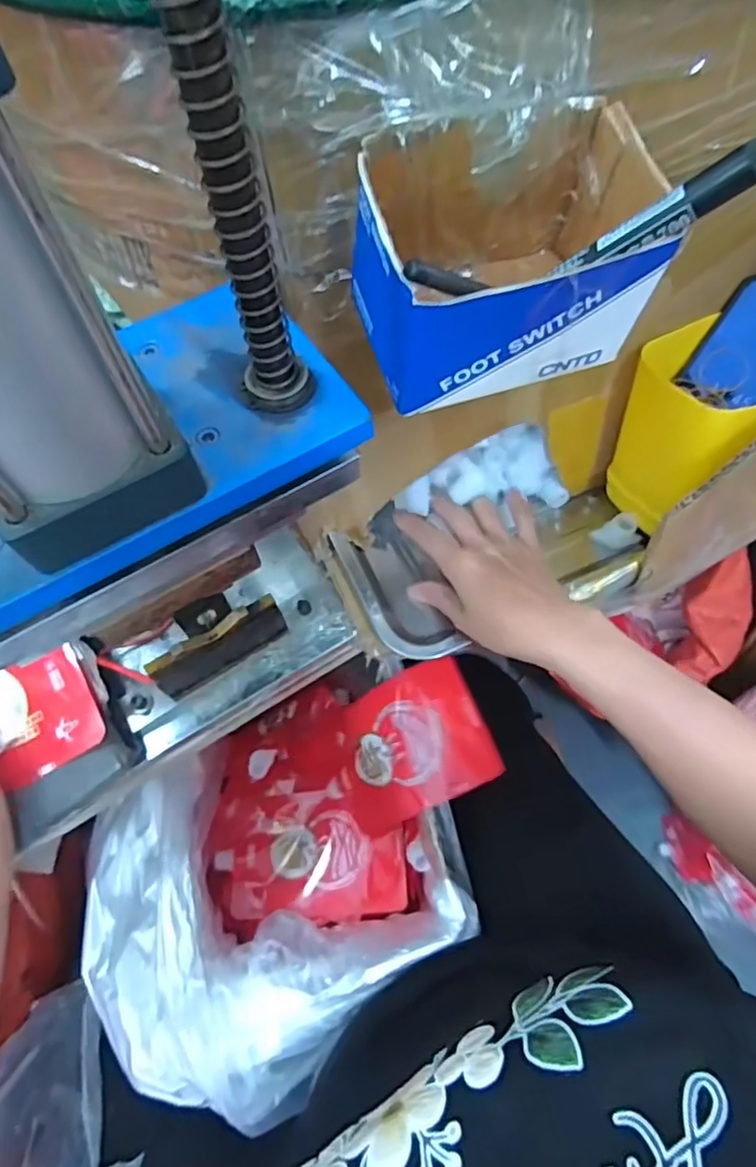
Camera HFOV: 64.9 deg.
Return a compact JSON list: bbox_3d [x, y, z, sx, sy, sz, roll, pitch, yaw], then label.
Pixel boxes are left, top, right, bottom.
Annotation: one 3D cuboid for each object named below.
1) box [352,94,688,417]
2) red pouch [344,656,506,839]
[{"bbox_3d":[0.058,-0.147,0.275,0.125,0.076,0.092,-18,65,-7],"label":"box"},{"bbox_3d":[0.028,0.147,0.548,0.143,0.021,0.116,-30,70,11],"label":"red pouch"}]

